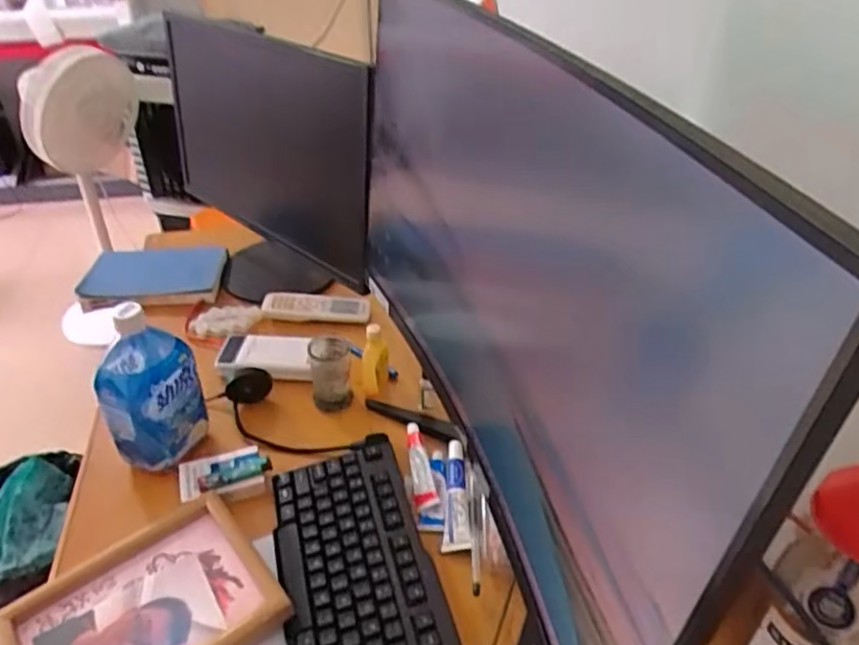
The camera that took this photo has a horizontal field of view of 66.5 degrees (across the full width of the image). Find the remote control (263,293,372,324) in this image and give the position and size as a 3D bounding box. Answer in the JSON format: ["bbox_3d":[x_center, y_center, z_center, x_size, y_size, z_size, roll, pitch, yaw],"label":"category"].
[{"bbox_3d":[-0.180,-0.023,1.039,0.166,0.030,0.049,-2,38,-3],"label":"remote control"}]

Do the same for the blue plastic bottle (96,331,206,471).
[{"bbox_3d":[-0.317,0.085,0.752,0.103,0.150,0.093,-16,41,-20],"label":"blue plastic bottle"}]

